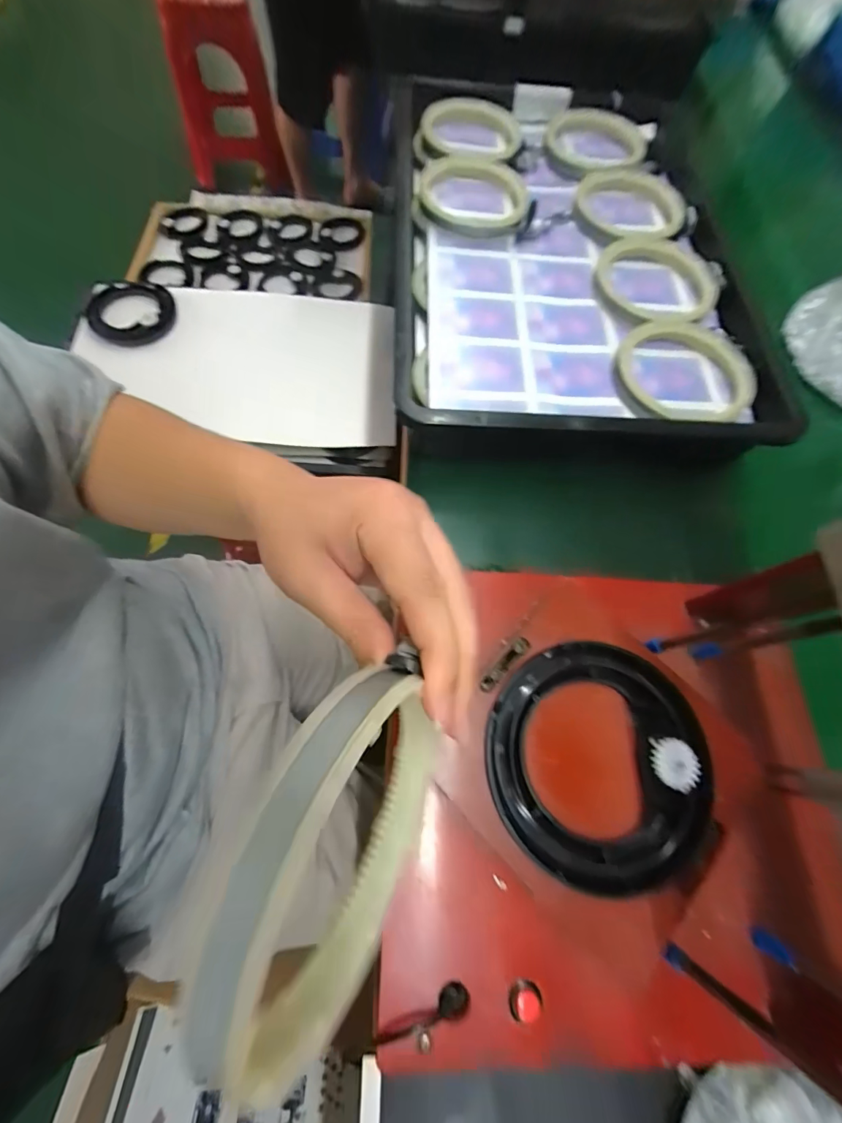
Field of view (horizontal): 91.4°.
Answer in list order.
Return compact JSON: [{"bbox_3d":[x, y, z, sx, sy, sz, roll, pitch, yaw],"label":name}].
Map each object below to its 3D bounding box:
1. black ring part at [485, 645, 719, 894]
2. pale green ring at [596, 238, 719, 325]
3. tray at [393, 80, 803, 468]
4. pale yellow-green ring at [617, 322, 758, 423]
[{"bbox_3d":[0.104,0.117,0.245,0.125,0.018,0.131,2,69,-5],"label":"black ring part"},{"bbox_3d":[0.250,-0.298,0.435,0.124,0.018,0.122,2,69,-5],"label":"pale green ring"},{"bbox_3d":[0.156,-0.360,0.452,0.351,0.062,0.551,3,69,-5],"label":"tray"},{"bbox_3d":[0.249,-0.182,0.395,0.122,0.023,0.112,2,69,-5],"label":"pale yellow-green ring"}]

